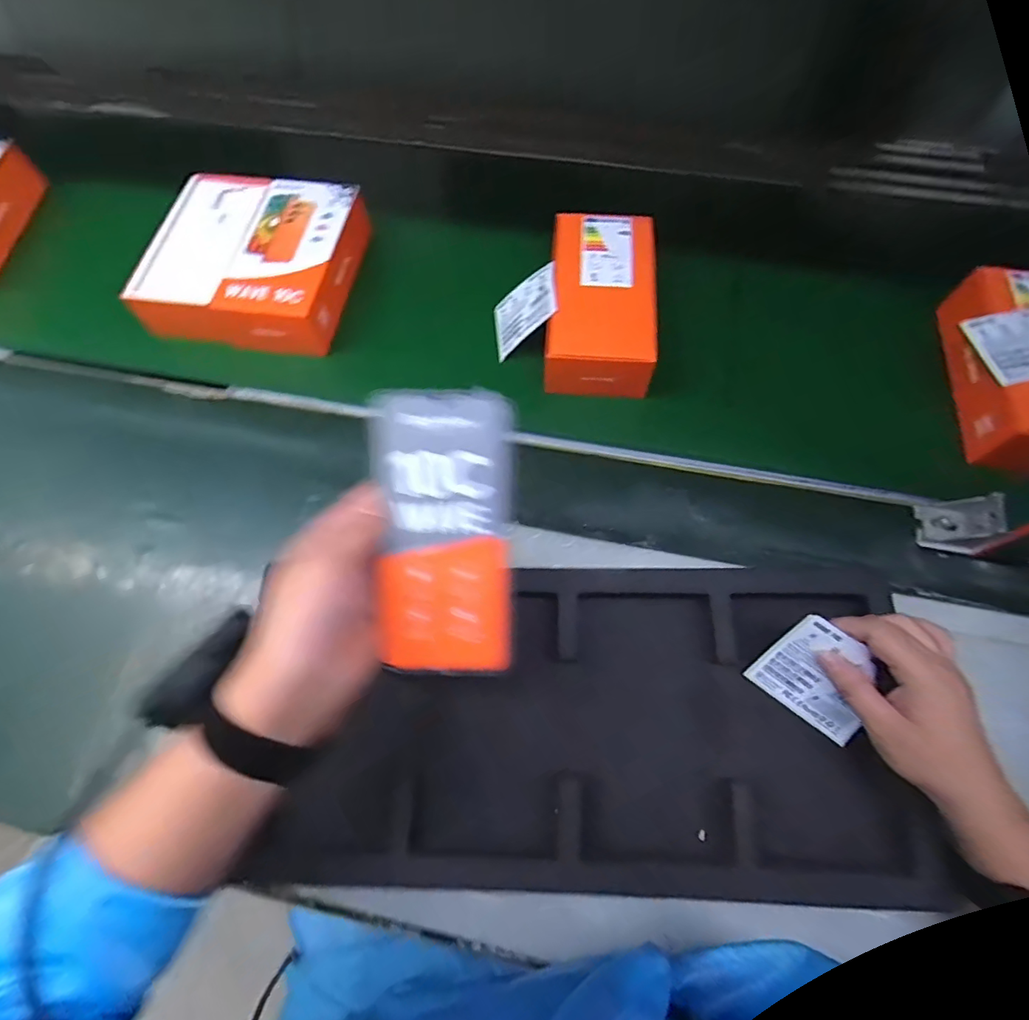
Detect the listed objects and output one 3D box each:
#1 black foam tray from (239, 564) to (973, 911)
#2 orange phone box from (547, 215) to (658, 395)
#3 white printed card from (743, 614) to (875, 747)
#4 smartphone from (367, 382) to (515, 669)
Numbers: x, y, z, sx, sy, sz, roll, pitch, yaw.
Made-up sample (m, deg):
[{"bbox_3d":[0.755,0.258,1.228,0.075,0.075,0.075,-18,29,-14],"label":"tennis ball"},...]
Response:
[{"bbox_3d":[0.060,0.154,0.383,0.422,0.047,0.215,-1,66,1],"label":"black foam tray"},{"bbox_3d":[0.088,-0.215,0.530,0.102,0.047,0.202,4,66,3],"label":"orange phone box"},{"bbox_3d":[0.218,0.118,0.372,0.075,0.071,0.007,35,29,12],"label":"white printed card"},{"bbox_3d":[-0.042,0.013,0.324,0.082,0.009,0.171,-2,91,0],"label":"smartphone"}]

